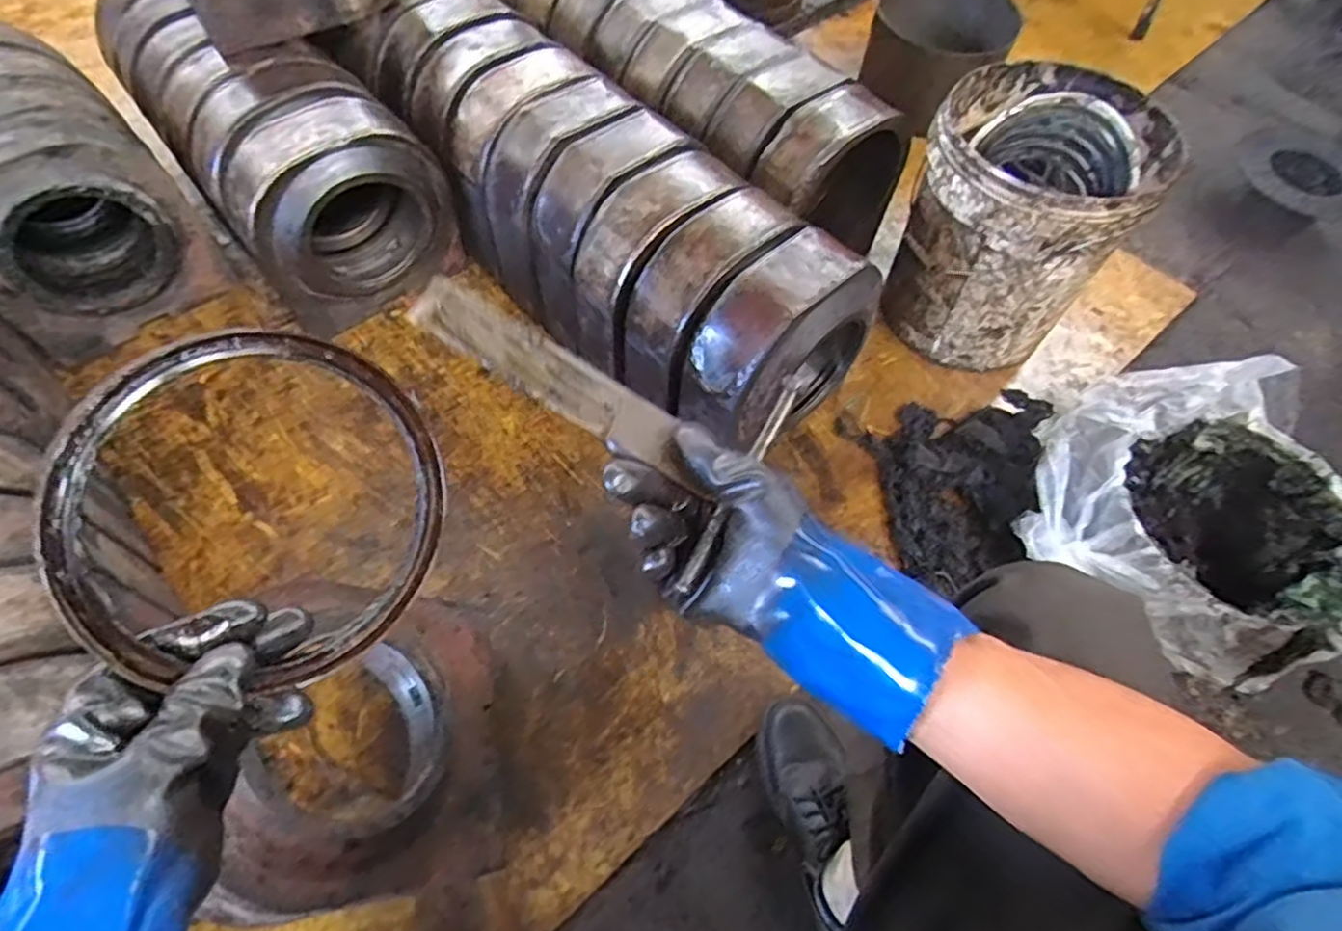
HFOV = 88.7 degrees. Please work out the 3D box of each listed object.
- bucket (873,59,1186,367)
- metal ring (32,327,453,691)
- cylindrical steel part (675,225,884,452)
[{"bbox_3d":[0.514,-0.375,1.022,0.283,0.355,0.302,0,59,0],"label":"bucket"},{"bbox_3d":[-0.215,0.027,0.377,0.009,0.196,0.195,6,28,40],"label":"metal ring"},{"bbox_3d":[0.141,-0.154,0.892,0.249,0.238,0.119,-39,68,-22],"label":"cylindrical steel part"}]

